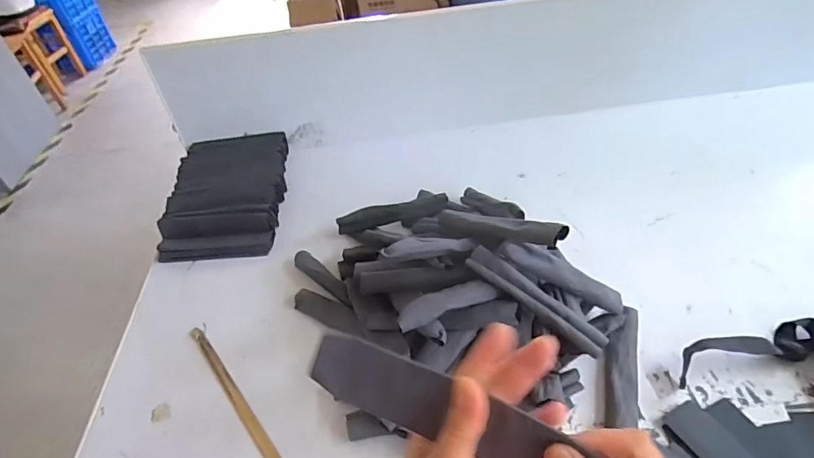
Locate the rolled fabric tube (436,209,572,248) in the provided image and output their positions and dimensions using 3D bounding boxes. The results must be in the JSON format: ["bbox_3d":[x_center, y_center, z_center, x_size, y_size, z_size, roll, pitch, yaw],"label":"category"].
[{"bbox_3d":[0.110,-0.001,0.594,0.188,0.025,0.028,8,40,48],"label":"rolled fabric tube"}]

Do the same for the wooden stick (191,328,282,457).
[{"bbox_3d":[-0.219,0.215,0.599,0.017,0.009,0.270,-33,49,-25],"label":"wooden stick"}]

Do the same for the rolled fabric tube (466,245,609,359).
[{"bbox_3d":[0.155,0.086,0.562,0.185,0.011,0.032,37,78,9],"label":"rolled fabric tube"}]

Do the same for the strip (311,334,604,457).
[{"bbox_3d":[0.020,0.111,0.289,0.169,0.043,0.005,18,9,15],"label":"strip"}]

